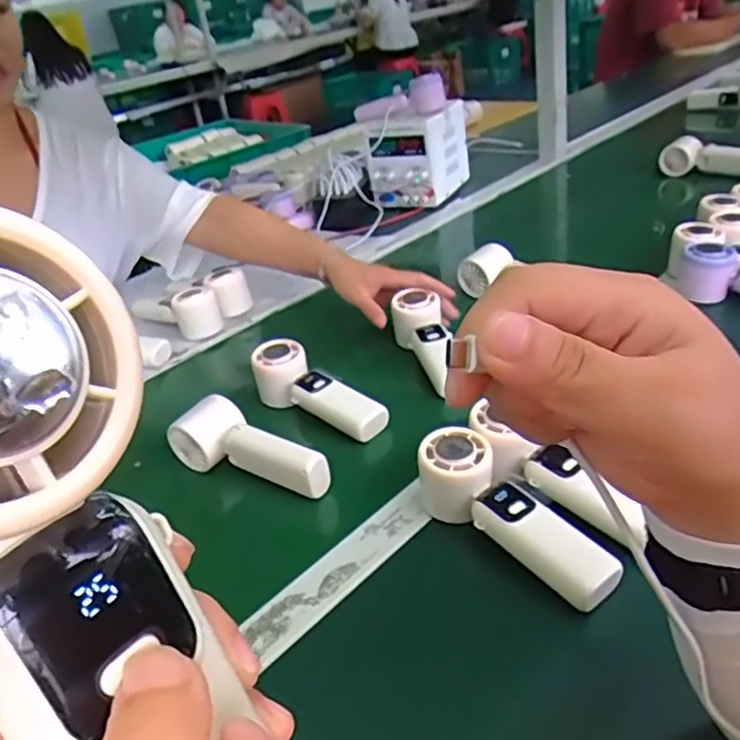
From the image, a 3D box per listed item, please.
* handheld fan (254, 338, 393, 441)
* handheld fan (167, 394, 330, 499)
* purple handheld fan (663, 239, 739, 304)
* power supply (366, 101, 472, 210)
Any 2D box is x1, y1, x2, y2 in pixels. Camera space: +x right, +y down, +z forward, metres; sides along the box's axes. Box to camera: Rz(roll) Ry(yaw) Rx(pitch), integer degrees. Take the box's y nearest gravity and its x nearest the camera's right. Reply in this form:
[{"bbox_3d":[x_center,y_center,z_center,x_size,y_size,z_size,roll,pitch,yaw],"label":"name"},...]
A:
[{"bbox_3d":[-0.056,0.019,0.672,0.049,0.051,0.164,-31,38,-34],"label":"handheld fan"},{"bbox_3d":[-0.112,0.075,0.598,0.159,0.046,0.053,19,40,37],"label":"handheld fan"},{"bbox_3d":[0.427,-0.100,0.732,0.171,0.059,0.056,17,39,35],"label":"purple handheld fan"},{"bbox_3d":[0.099,-0.415,1.277,0.147,0.144,0.188,8,34,25],"label":"power supply"}]

